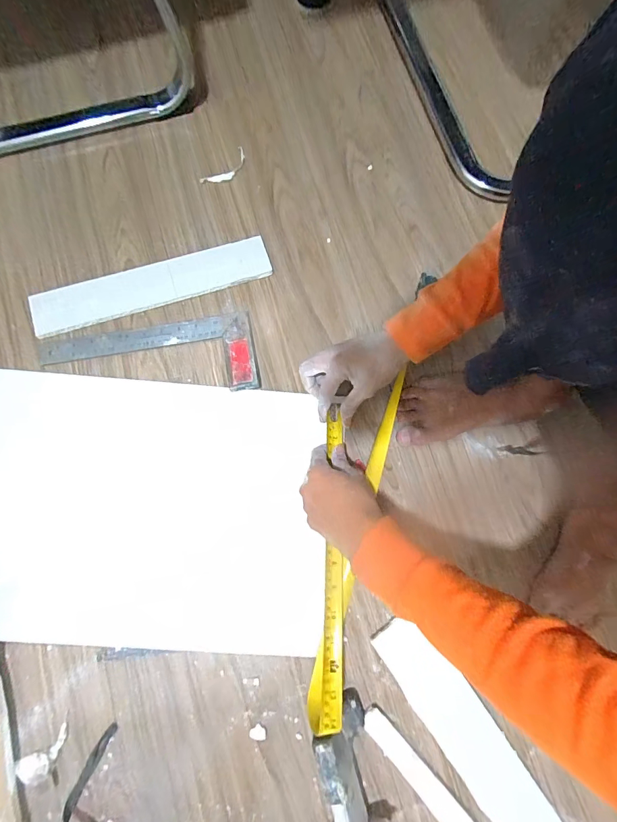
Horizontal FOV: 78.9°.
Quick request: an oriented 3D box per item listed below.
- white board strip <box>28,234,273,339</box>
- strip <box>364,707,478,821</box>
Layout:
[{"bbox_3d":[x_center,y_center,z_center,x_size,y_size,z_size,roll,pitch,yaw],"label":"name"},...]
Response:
[{"bbox_3d":[-0.230,-0.188,0.556,0.346,0.013,0.066,-18,80,-4],"label":"white board strip"},{"bbox_3d":[0.156,0.463,0.441,0.033,0.011,0.247,-43,83,-8],"label":"strip"}]

